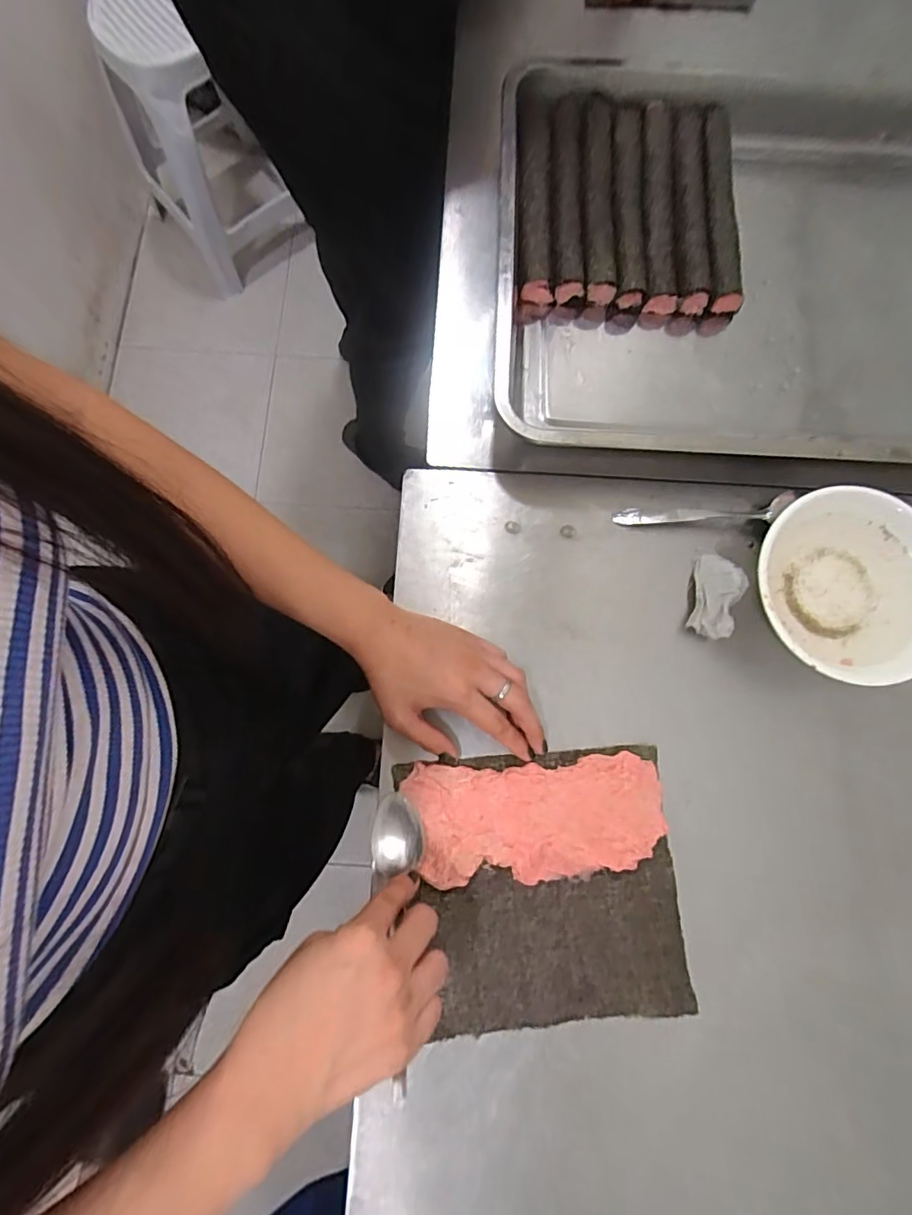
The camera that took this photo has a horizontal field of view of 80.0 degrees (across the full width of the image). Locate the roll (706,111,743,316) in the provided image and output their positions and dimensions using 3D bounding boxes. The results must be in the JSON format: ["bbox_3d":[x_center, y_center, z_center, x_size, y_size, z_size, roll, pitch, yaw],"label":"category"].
[{"bbox_3d":[0.241,-0.362,0.495,0.029,0.032,0.192,1,78,-1],"label":"roll"}]

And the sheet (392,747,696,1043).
[{"bbox_3d":[0.064,0.198,0.388,0.184,0.015,0.178,-5,78,-3],"label":"sheet"}]

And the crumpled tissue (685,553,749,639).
[{"bbox_3d":[0.206,-0.008,0.427,0.041,0.016,0.067,19,78,3],"label":"crumpled tissue"}]

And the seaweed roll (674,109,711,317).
[{"bbox_3d":[0.211,-0.360,0.494,0.025,0.028,0.193,2,78,-1],"label":"seaweed roll"}]

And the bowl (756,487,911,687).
[{"bbox_3d":[0.292,-0.012,0.417,0.137,0.056,0.143,-26,80,-7],"label":"bowl"}]

